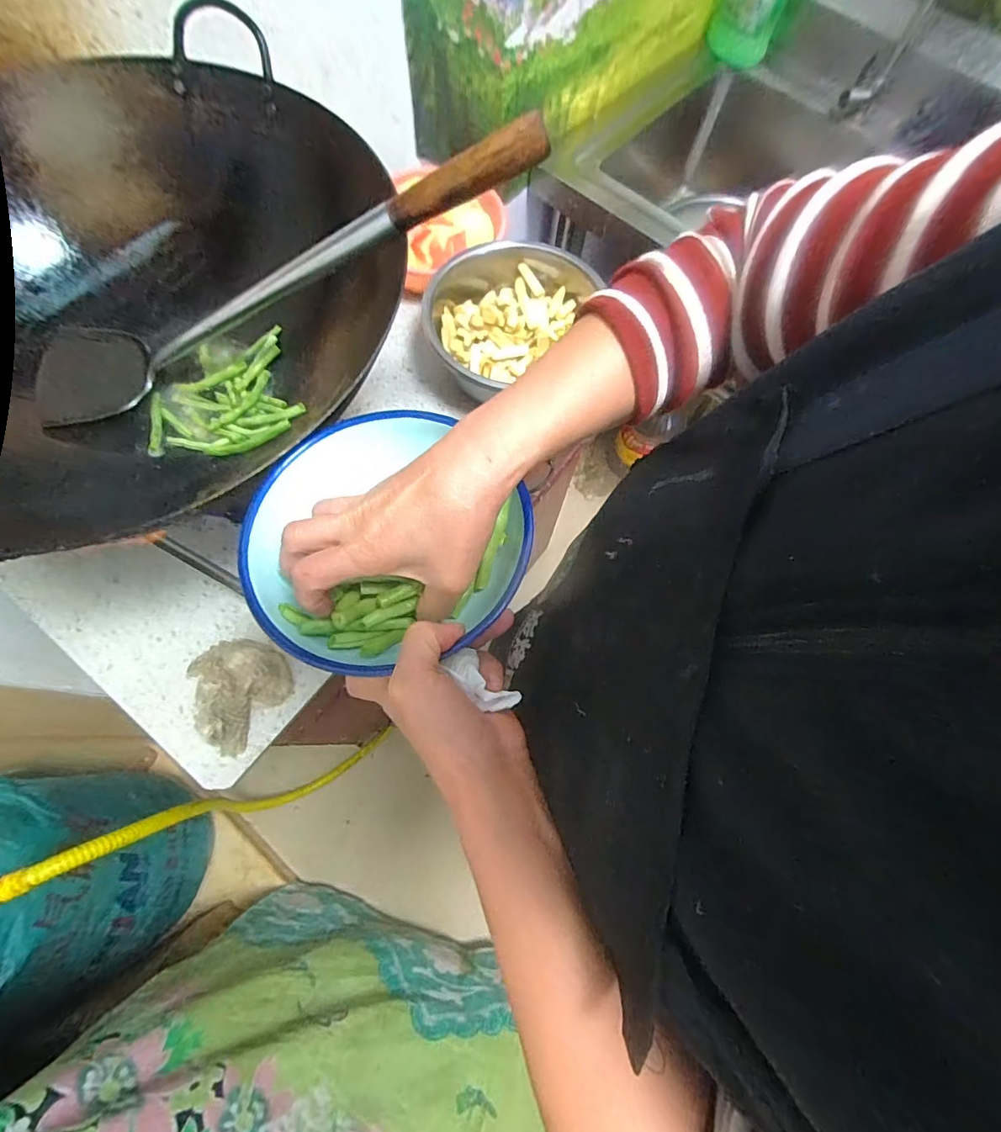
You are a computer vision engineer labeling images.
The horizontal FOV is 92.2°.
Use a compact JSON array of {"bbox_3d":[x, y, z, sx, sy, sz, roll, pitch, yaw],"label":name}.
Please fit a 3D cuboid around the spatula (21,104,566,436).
[{"bbox_3d":[-0.202,-0.232,0.404,0.500,0.043,0.101,-14,70,18],"label":"spatula"}]

